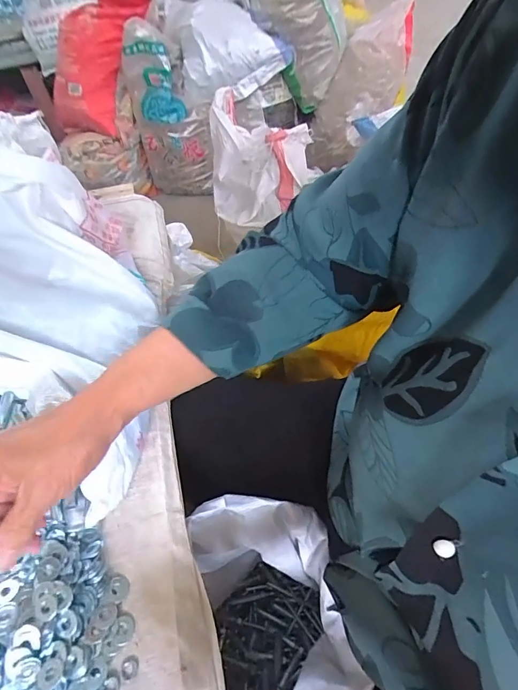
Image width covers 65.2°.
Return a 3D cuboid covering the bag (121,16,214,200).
[{"bbox_3d":[-0.311,-0.802,1.444,0.247,0.522,0.175,-13,49,-5],"label":"bag"}]

